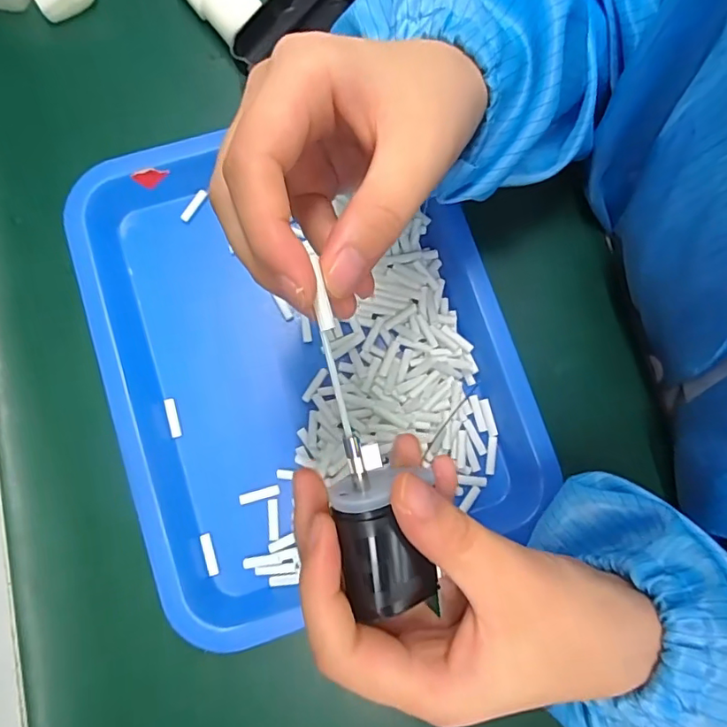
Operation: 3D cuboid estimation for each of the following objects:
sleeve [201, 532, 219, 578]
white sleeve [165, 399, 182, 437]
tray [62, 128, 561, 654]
[{"bbox_3d":[-0.087,0.108,0.296,0.006,0.004,0.023,-17,81,-7],"label":"sleeve"},{"bbox_3d":[-0.113,0.032,0.308,0.006,0.004,0.023,-16,81,-7],"label":"white sleeve"},{"bbox_3d":[-0.030,-0.011,0.308,0.239,0.029,0.272,-17,81,-7],"label":"tray"}]

